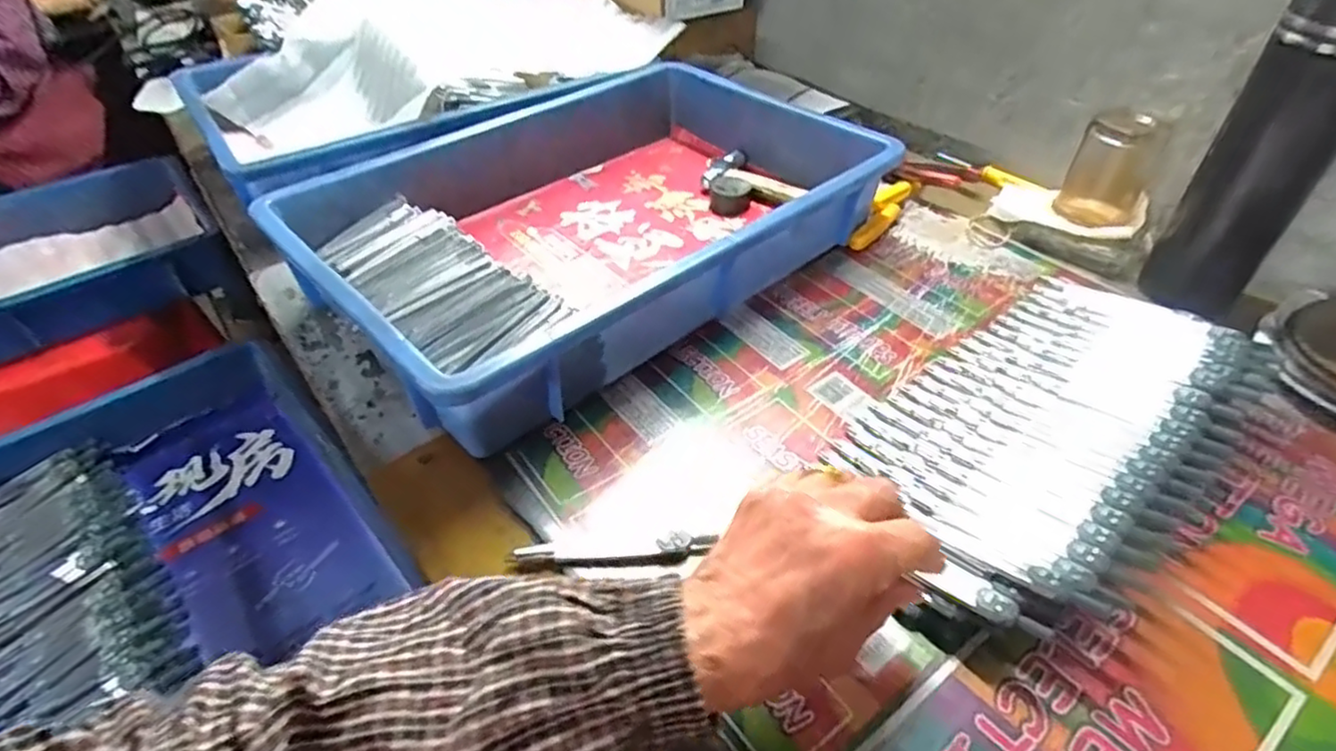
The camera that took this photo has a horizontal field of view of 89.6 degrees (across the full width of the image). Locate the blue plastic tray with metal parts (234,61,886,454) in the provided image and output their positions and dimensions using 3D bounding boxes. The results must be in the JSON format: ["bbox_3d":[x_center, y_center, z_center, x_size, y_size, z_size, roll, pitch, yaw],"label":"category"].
[{"bbox_3d":[-0.066,-0.141,0.555,0.422,0.083,0.321,-33,52,-29],"label":"blue plastic tray with metal parts"}]

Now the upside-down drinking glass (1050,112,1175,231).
[{"bbox_3d":[0.368,-0.168,0.560,0.060,0.087,0.056,26,50,25],"label":"upside-down drinking glass"}]

